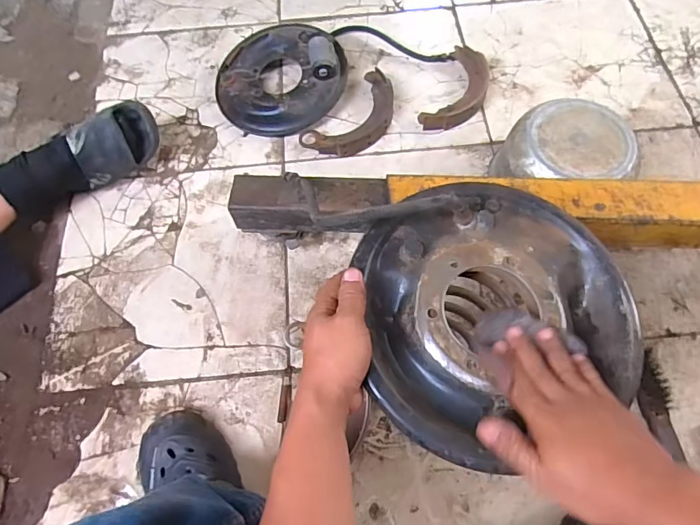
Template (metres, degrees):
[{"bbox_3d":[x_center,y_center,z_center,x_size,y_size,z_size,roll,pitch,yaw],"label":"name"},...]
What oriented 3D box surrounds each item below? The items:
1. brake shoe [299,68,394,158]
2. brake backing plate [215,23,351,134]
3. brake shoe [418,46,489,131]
[{"bbox_3d":[0.014,-0.285,0.935,0.122,0.037,0.226,40,72,19],"label":"brake shoe"},{"bbox_3d":[-0.143,-0.378,0.956,0.262,0.085,0.240,-1,64,2],"label":"brake backing plate"},{"bbox_3d":[0.224,-0.351,0.953,0.107,0.035,0.220,25,68,14],"label":"brake shoe"}]

